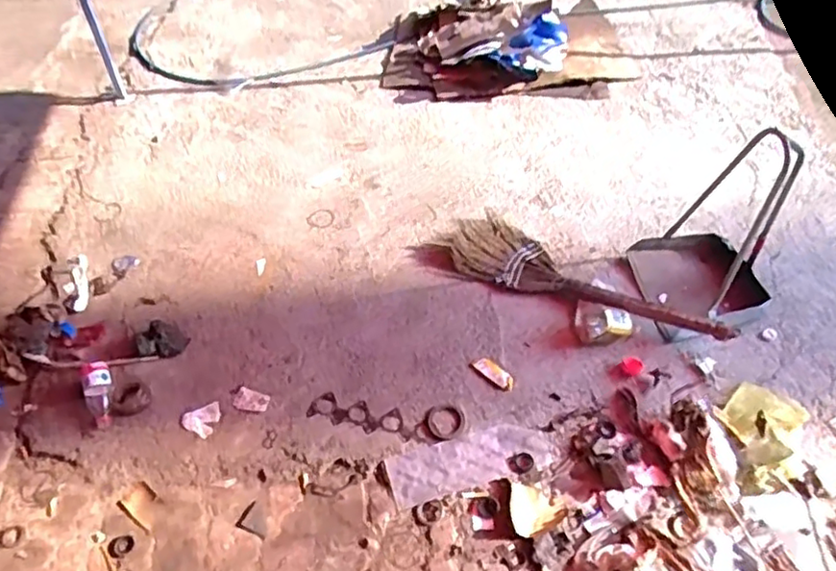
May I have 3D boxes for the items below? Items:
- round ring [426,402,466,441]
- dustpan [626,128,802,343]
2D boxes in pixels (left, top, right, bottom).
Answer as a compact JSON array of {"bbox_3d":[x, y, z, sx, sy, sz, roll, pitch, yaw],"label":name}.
[{"bbox_3d":[0.070,0.334,1.602,0.092,0.013,0.100,-1,52,1],"label":"round ring"},{"bbox_3d":[0.758,-0.147,1.593,0.307,0.556,0.326,-4,52,-1],"label":"dustpan"}]

